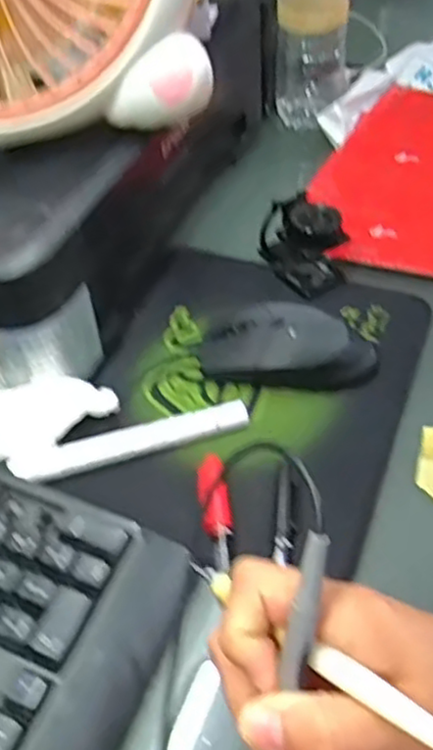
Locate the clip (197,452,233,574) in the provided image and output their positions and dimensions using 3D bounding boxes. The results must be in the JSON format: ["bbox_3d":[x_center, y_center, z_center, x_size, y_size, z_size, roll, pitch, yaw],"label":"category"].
[{"bbox_3d":[0.000,0.073,0.385,0.016,0.007,0.068,-7,47,-3],"label":"clip"}]

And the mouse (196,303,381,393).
[{"bbox_3d":[0.046,-0.018,0.466,0.112,0.037,0.056,10,49,13],"label":"mouse"}]

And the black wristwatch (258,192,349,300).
[{"bbox_3d":[0.064,-0.099,0.522,0.040,0.058,0.059,-32,53,-24],"label":"black wristwatch"}]

